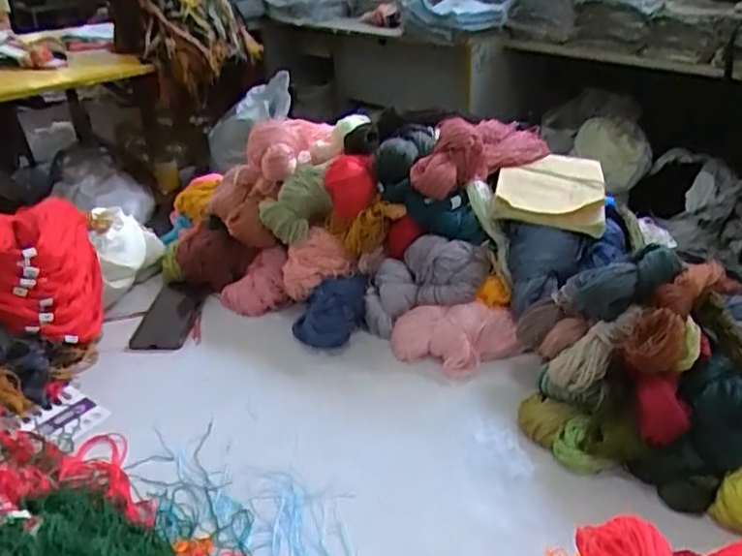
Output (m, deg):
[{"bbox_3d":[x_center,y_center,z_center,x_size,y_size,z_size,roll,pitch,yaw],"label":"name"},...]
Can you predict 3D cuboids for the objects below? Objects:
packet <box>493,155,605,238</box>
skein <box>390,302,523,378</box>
[{"bbox_3d":[0.251,-0.125,0.928,0.146,0.046,0.191,5,32,12],"label":"packet"},{"bbox_3d":[0.109,0.078,0.853,0.168,0.066,0.084,4,32,11],"label":"skein"}]

